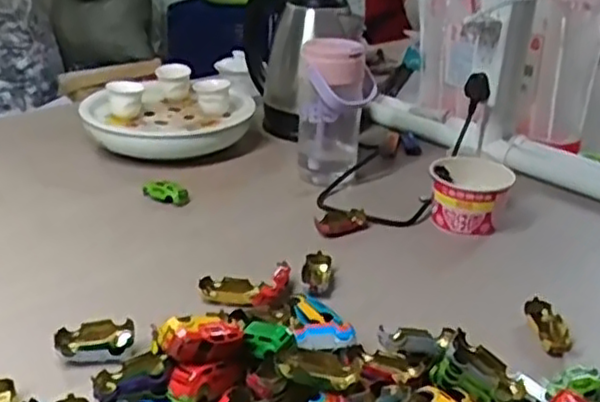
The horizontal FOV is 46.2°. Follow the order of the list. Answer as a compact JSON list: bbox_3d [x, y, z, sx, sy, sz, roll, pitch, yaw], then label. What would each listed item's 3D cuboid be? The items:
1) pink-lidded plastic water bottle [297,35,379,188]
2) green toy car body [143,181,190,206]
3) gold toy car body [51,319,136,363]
[{"bbox_3d":[0.041,-0.115,0.915,0.073,0.178,0.076,-8,27,-20],"label":"pink-lidded plastic water bottle"},{"bbox_3d":[-0.166,-0.012,0.879,0.057,0.017,0.033,17,30,31],"label":"green toy car body"},{"bbox_3d":[-0.174,0.118,0.598,0.064,0.015,0.036,-5,26,-14],"label":"gold toy car body"}]

